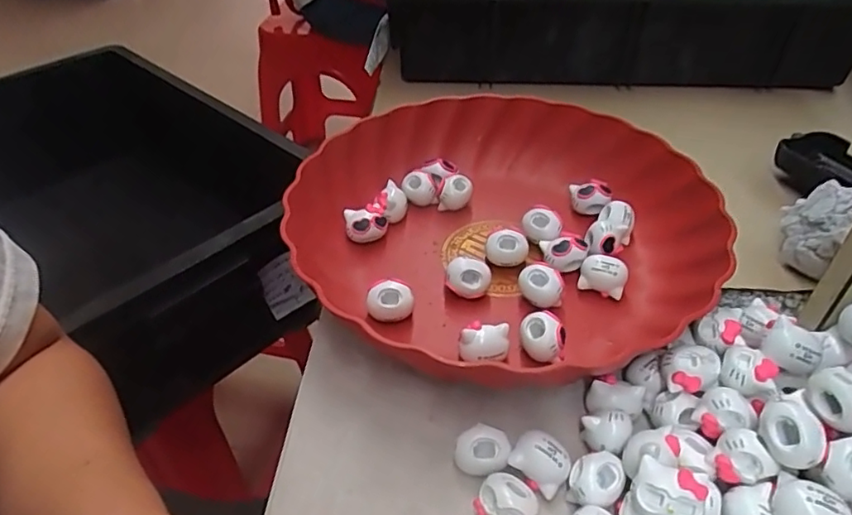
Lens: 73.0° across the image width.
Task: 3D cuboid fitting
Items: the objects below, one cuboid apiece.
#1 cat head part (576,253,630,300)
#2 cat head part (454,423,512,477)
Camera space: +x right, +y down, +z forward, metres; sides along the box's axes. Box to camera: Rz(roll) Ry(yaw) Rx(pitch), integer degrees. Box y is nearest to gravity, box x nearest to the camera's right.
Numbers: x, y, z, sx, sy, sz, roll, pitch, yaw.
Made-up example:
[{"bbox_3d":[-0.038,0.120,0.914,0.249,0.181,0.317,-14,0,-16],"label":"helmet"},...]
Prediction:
[{"bbox_3d":[0.102,0.011,0.332,0.025,0.022,0.015,16,44,13],"label":"cat head part"},{"bbox_3d":[0.025,0.087,0.256,0.023,0.020,0.016,15,44,13],"label":"cat head part"}]

